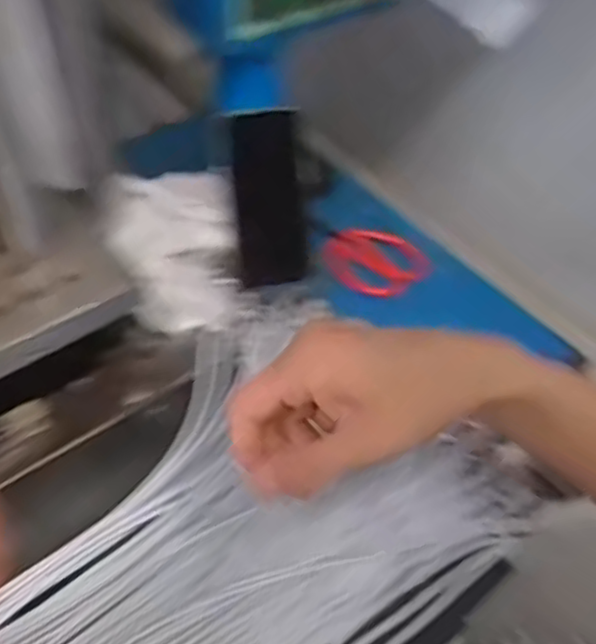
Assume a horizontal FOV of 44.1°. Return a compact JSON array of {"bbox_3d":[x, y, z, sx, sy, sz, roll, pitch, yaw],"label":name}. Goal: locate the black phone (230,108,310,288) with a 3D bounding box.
[{"bbox_3d":[-0.024,-0.102,0.611,0.057,0.144,0.015,-7,25,-3],"label":"black phone"}]

